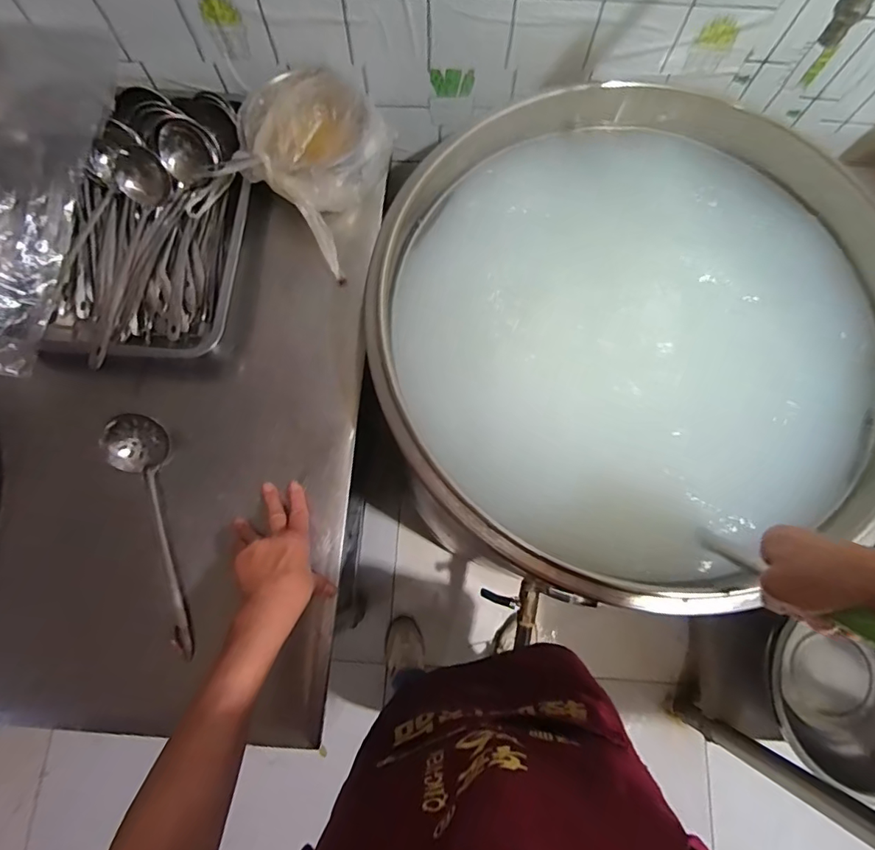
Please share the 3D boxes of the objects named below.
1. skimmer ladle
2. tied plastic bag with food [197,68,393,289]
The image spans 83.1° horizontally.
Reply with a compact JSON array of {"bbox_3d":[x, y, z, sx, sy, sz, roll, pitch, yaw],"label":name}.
[{"bbox_3d":[-0.323,0.120,0.553,0.058,0.040,0.279,-14,76,-5],"label":"skimmer ladle"},{"bbox_3d":[-0.154,-0.330,0.621,0.191,0.109,0.181,34,77,8],"label":"tied plastic bag with food"}]

